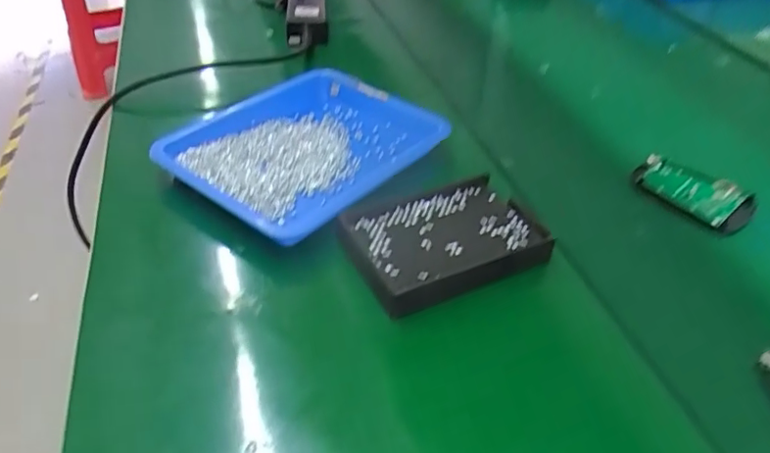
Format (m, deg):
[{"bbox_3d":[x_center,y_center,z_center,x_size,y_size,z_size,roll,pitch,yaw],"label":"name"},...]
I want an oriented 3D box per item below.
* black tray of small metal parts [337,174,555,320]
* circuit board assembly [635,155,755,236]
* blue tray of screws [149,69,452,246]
[{"bbox_3d":[0.044,0.009,0.420,0.137,0.016,0.098,-17,45,-18],"label":"black tray of small metal parts"},{"bbox_3d":[0.266,-0.030,0.494,0.059,0.011,0.096,-33,52,-32],"label":"circuit board assembly"},{"bbox_3d":[-0.070,-0.074,0.507,0.169,0.028,0.220,29,49,28],"label":"blue tray of screws"}]

